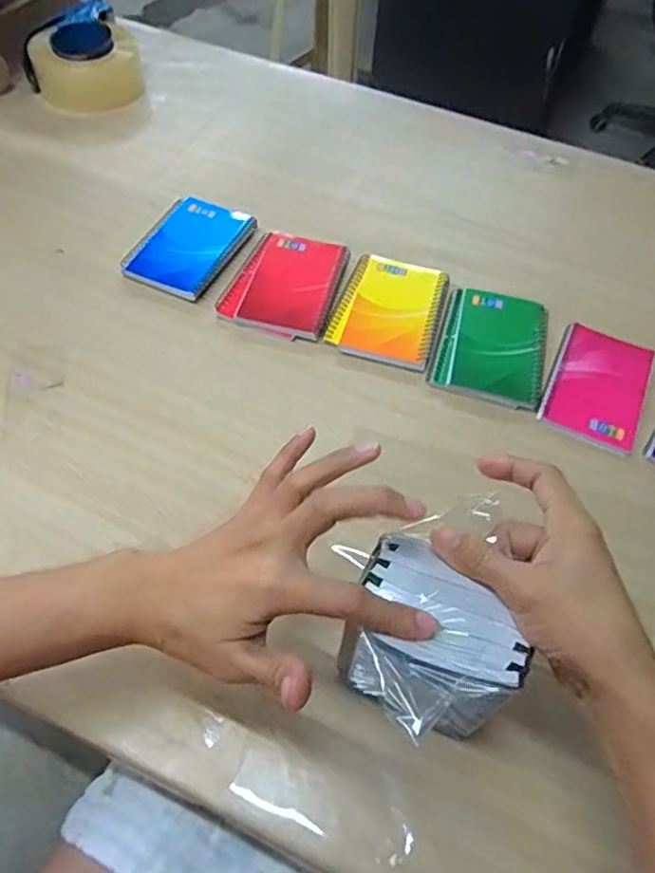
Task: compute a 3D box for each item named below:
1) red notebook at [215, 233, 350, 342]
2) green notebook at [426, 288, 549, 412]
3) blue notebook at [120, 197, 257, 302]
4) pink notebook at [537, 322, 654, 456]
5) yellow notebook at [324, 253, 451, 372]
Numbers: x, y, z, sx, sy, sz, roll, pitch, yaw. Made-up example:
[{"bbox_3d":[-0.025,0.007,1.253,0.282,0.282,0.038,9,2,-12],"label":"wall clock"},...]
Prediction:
[{"bbox_3d":[-0.038,-0.154,0.623,0.104,0.016,0.133,18,56,8],"label":"red notebook"},{"bbox_3d":[0.159,-0.088,0.603,0.101,0.013,0.130,17,56,7],"label":"green notebook"},{"bbox_3d":[-0.142,-0.197,0.646,0.096,0.014,0.137,23,57,11],"label":"blue notebook"},{"bbox_3d":[0.254,-0.050,0.583,0.085,0.008,0.139,24,57,12],"label":"pink notebook"},{"bbox_3d":[0.062,-0.124,0.608,0.097,0.015,0.130,17,56,7],"label":"yellow notebook"}]

